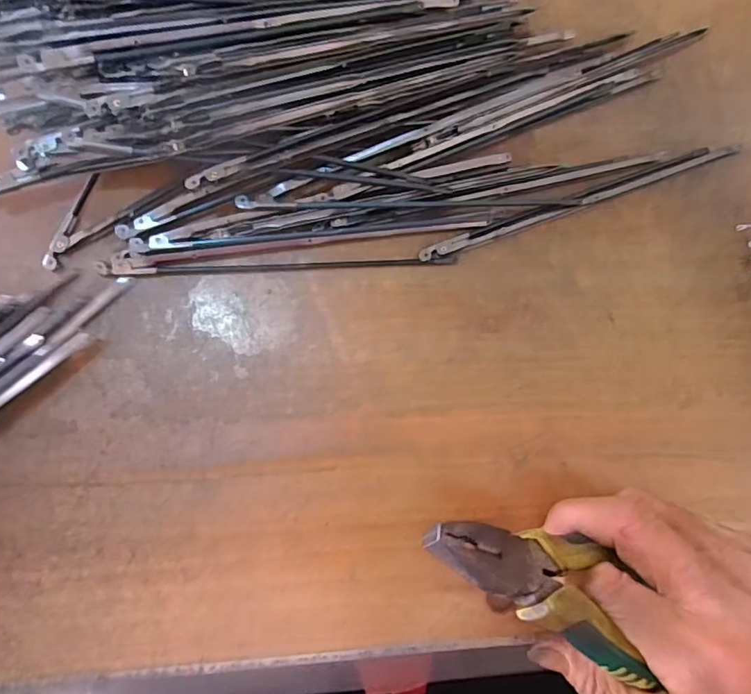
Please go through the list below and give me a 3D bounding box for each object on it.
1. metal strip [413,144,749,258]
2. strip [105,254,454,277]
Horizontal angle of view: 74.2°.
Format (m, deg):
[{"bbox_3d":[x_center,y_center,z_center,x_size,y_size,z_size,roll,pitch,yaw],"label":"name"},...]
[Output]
[{"bbox_3d":[0.109,-0.077,0.259,0.184,0.005,0.008,-20,87,-8],"label":"metal strip"},{"bbox_3d":[-0.045,-0.041,0.242,0.168,0.007,0.008,-3,84,-7],"label":"strip"}]

